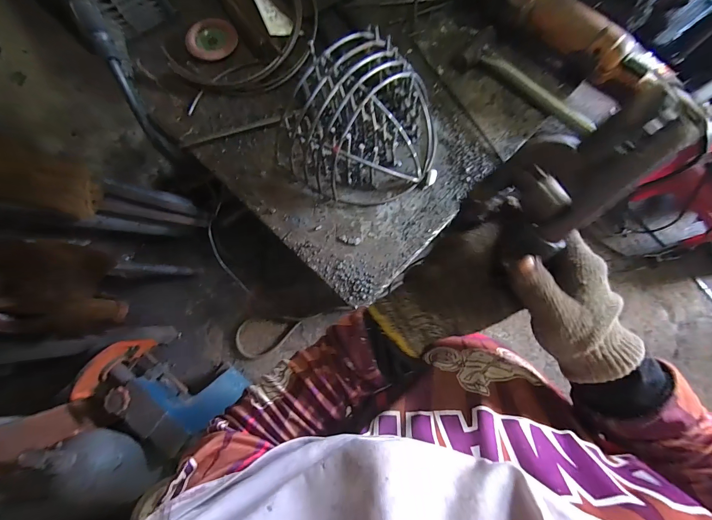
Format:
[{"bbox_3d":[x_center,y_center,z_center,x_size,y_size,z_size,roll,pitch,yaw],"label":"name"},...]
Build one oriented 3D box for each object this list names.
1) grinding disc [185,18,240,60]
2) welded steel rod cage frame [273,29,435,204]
[{"bbox_3d":[-0.240,-0.368,0.530,0.080,0.009,0.075,0,80,1],"label":"grinding disc"},{"bbox_3d":[0.019,-0.188,0.438,0.193,0.112,0.209,27,82,6],"label":"welded steel rod cage frame"}]

